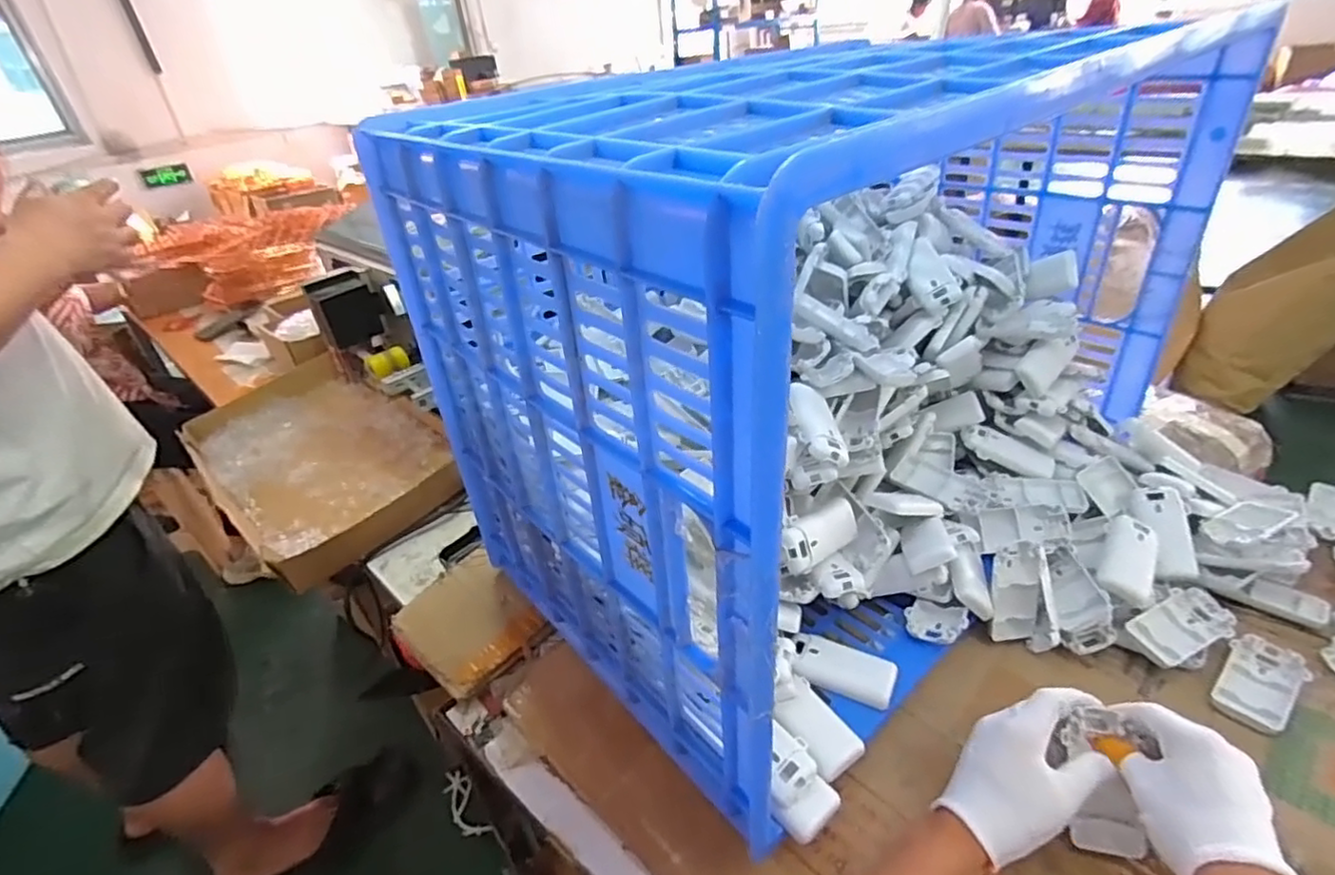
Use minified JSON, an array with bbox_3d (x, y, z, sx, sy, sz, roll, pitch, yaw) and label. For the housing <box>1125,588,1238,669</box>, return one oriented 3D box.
[{"bbox_3d":[0.462,0.168,0.567,0.088,0.009,0.049,-24,48,-11],"label":"housing"}]

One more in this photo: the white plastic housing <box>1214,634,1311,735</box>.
[{"bbox_3d":[0.498,0.207,0.532,0.092,0.019,0.047,-29,40,-30],"label":"white plastic housing"}]

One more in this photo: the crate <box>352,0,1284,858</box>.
[{"bbox_3d":[0.157,-0.090,0.617,0.646,0.480,0.402,-29,40,-30],"label":"crate"}]

